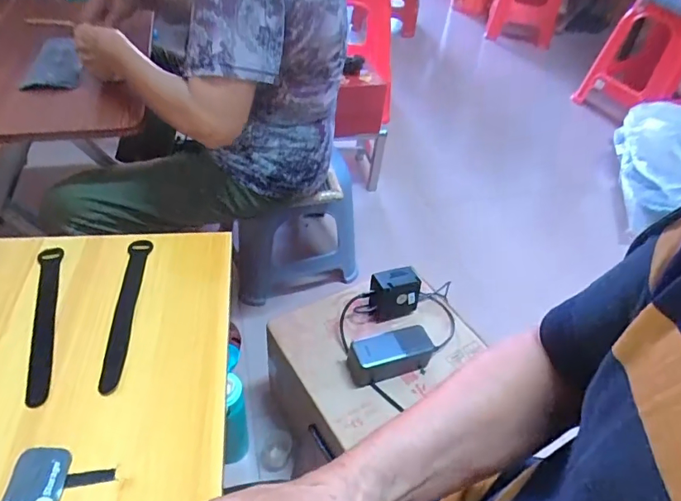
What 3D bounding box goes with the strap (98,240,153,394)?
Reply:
[{"bbox_3d":[-0.220,0.059,0.497,0.025,0.011,0.191,-3,44,-10],"label":"strap"}]

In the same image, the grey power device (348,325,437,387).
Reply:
[{"bbox_3d":[0.084,0.163,0.765,0.135,0.058,0.053,-12,46,-19],"label":"grey power device"}]

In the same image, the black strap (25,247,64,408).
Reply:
[{"bbox_3d":[-0.297,0.066,0.481,0.022,0.004,0.197,-10,45,-16],"label":"black strap"}]

